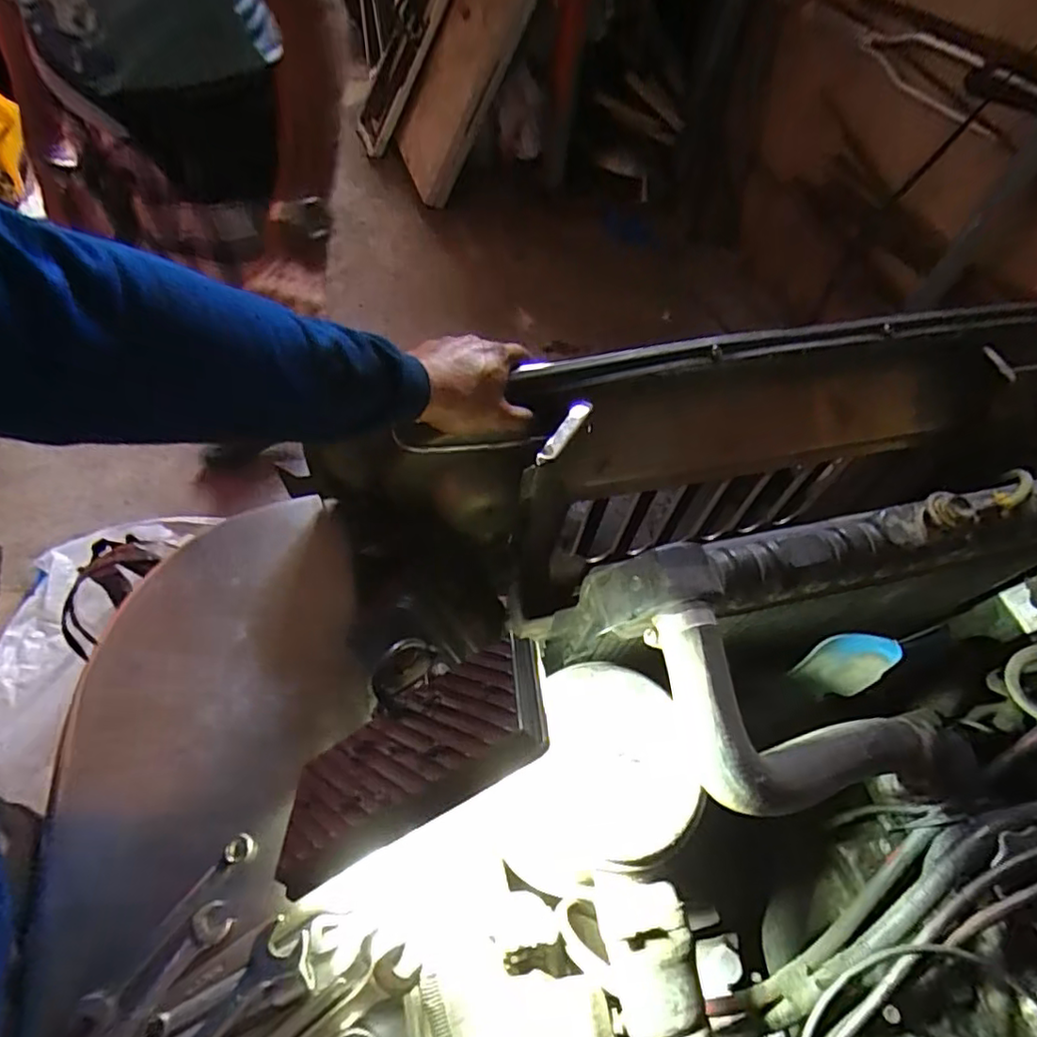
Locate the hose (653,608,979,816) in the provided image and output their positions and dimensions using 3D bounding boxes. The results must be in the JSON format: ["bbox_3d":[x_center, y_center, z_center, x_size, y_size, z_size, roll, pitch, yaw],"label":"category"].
[{"bbox_3d":[0.250,0.172,0.497,0.296,0.079,0.131,14,54,-17],"label":"hose"}]

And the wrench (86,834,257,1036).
[{"bbox_3d":[-0.254,0.305,0.425,0.026,0.018,0.180,28,58,14],"label":"wrench"}]

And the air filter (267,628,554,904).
[{"bbox_3d":[-0.076,0.166,0.424,0.212,0.028,0.104,-34,34,14],"label":"air filter"}]

